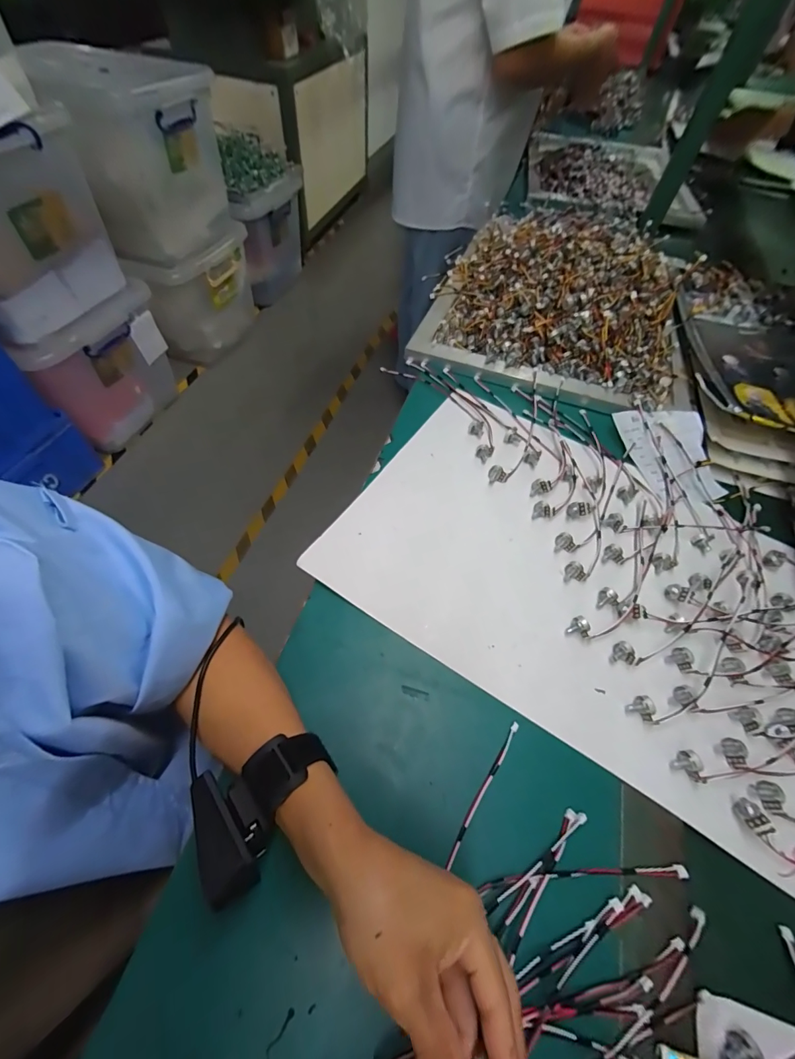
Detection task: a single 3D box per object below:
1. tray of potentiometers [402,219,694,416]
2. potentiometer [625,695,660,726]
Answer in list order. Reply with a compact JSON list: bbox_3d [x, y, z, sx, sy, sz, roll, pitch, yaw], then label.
[{"bbox_3d":[0.276,-0.393,0.655,0.405,0.074,0.435,18,59,8],"label":"tray of potentiometers"},{"bbox_3d":[0.214,0.160,0.345,0.019,0.015,0.024,-8,59,-8],"label":"potentiometer"}]

